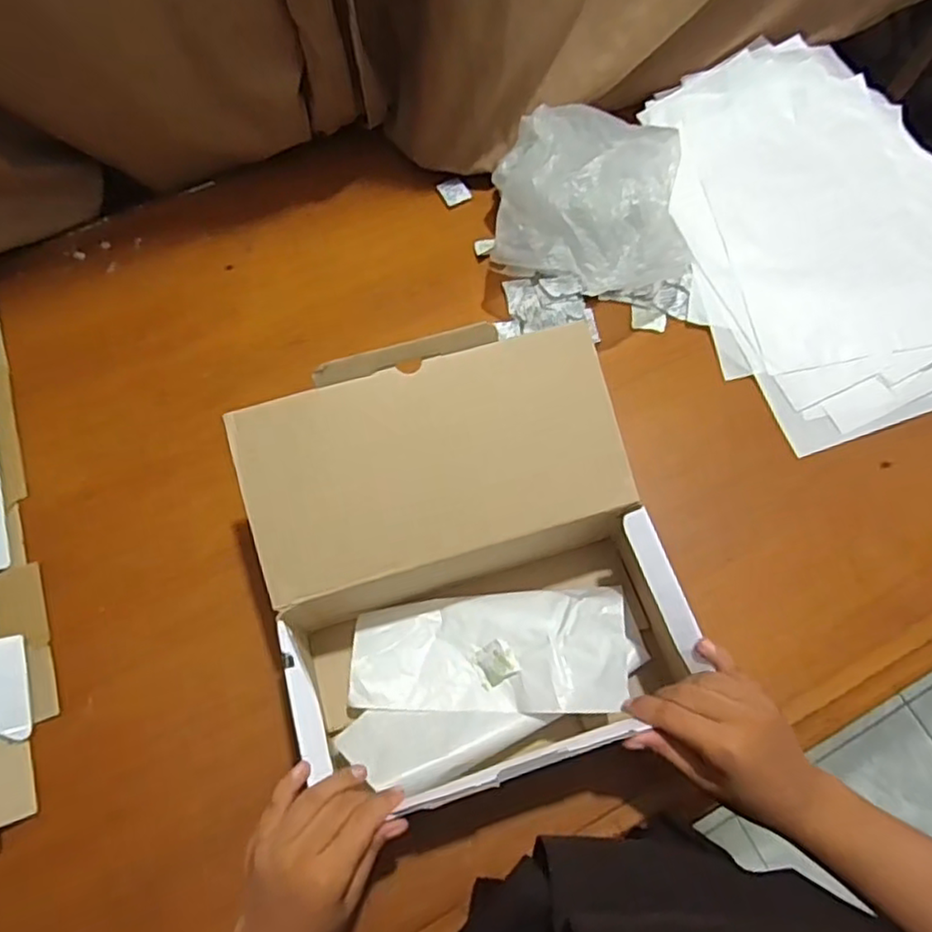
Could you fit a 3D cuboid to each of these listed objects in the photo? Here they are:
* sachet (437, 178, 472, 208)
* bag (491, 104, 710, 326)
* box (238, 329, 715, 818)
[{"bbox_3d":[-0.013,-0.305,0.729,0.029,0.008,0.035,-23,70,-8],"label":"sachet"},{"bbox_3d":[0.131,-0.248,0.641,0.202,0.130,0.190,1,69,0],"label":"bag"},{"bbox_3d":[-0.002,0.074,0.496,0.276,0.152,0.290,-18,70,-7],"label":"box"}]

